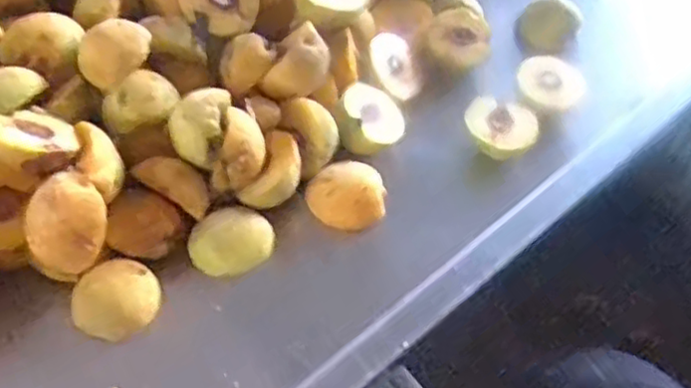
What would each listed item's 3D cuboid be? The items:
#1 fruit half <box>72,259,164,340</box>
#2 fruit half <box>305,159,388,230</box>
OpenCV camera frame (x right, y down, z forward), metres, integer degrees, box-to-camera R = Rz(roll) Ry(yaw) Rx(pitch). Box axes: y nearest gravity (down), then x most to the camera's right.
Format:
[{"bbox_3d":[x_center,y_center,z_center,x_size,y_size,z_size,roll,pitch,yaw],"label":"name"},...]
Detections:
[{"bbox_3d":[-0.153,0.070,0.461,0.056,0.023,0.048,-22,57,-20],"label":"fruit half"},{"bbox_3d":[0.002,0.001,0.522,0.060,0.029,0.050,11,95,-4],"label":"fruit half"}]

